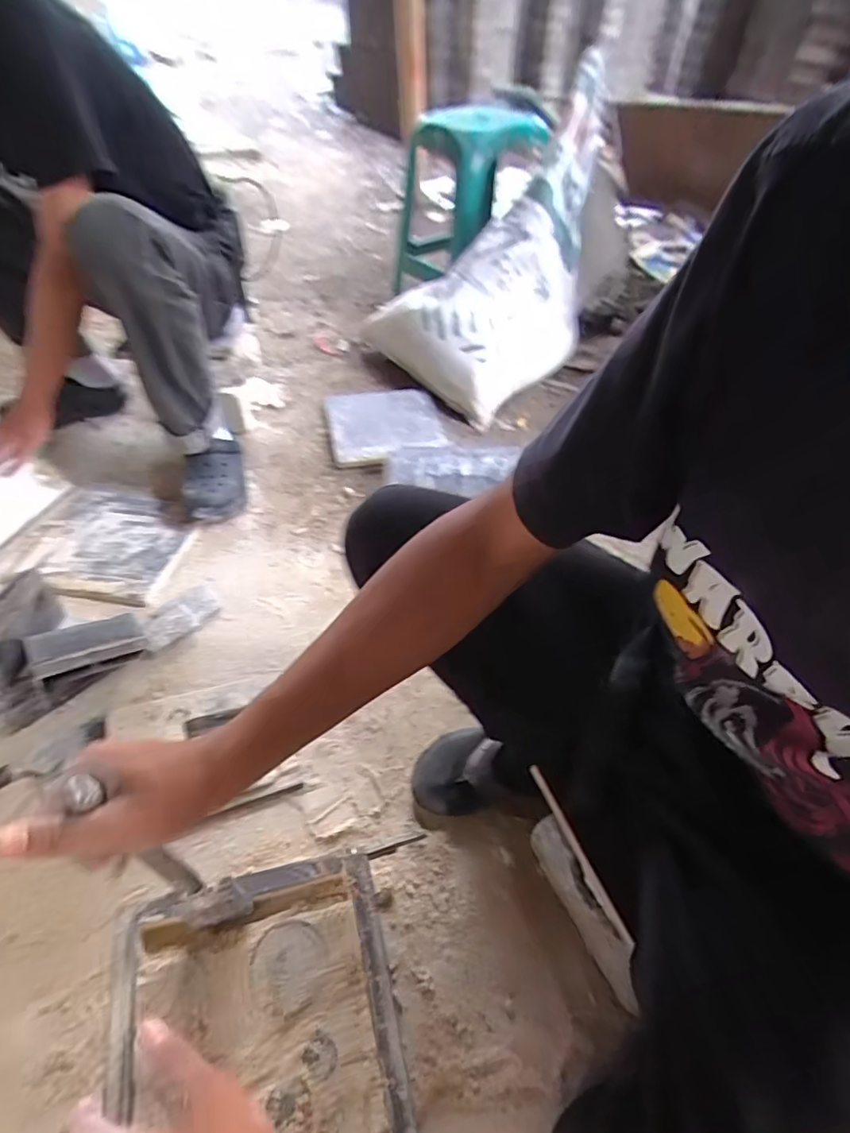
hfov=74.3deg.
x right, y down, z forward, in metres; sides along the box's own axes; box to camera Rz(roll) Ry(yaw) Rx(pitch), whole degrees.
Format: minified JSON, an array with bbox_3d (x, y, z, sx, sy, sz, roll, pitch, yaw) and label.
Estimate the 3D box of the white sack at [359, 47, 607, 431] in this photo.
[{"bbox_3d":[0.172,-0.797,1.430,0.451,0.527,0.628,31,55,25],"label":"white sack"}]

